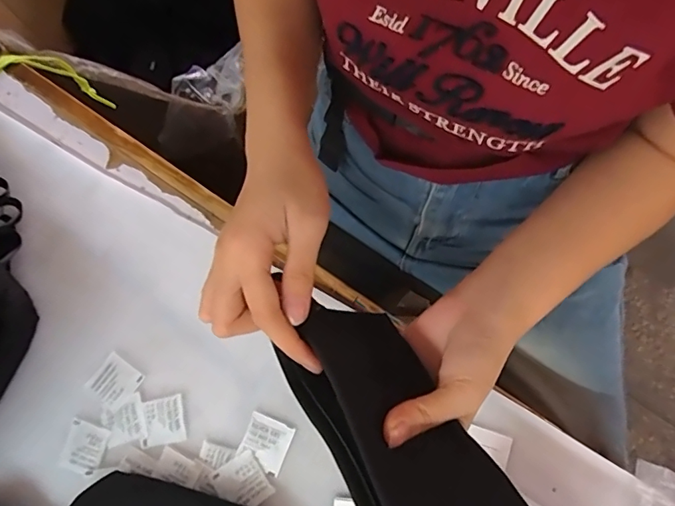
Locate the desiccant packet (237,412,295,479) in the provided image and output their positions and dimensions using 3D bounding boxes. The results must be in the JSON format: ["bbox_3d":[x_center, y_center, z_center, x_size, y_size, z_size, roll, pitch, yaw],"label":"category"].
[{"bbox_3d":[-0.061,0.162,0.415,0.040,0.006,0.040,21,79,9],"label":"desiccant packet"}]

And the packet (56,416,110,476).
[{"bbox_3d":[-0.223,0.169,0.425,0.039,0.007,0.040,16,78,8],"label":"packet"}]

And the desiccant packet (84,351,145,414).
[{"bbox_3d":[-0.200,0.115,0.435,0.040,0.004,0.038,37,82,11],"label":"desiccant packet"}]

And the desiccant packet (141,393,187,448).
[{"bbox_3d":[-0.153,0.146,0.423,0.039,0.004,0.039,-11,76,1],"label":"desiccant packet"}]

